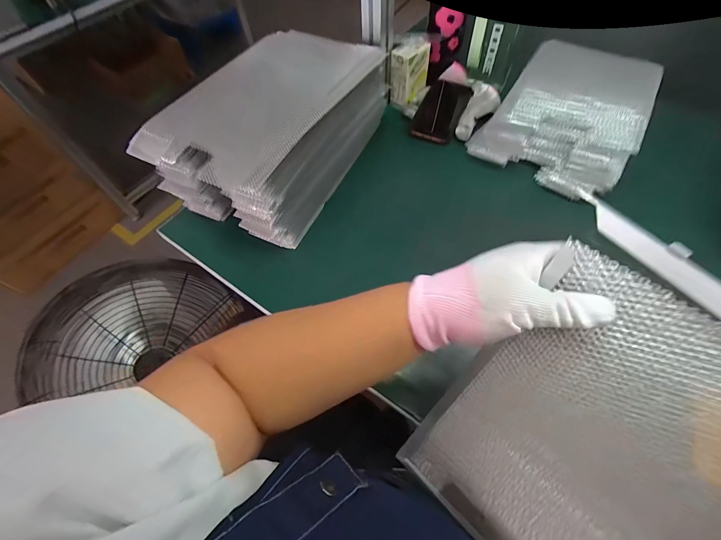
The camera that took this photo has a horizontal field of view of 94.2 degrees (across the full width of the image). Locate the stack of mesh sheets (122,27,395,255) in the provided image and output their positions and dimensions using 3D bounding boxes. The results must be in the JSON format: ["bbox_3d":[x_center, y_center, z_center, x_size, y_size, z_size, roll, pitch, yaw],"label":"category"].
[{"bbox_3d":[-0.135,-0.230,0.557,0.228,0.141,0.365,25,63,16],"label":"stack of mesh sheets"}]

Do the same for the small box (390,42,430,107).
[{"bbox_3d":[0.095,-0.381,0.644,0.069,0.089,0.049,-39,65,-19],"label":"small box"}]

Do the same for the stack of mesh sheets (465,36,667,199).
[{"bbox_3d":[0.367,-0.287,0.582,0.223,0.084,0.322,30,65,19],"label":"stack of mesh sheets"}]

